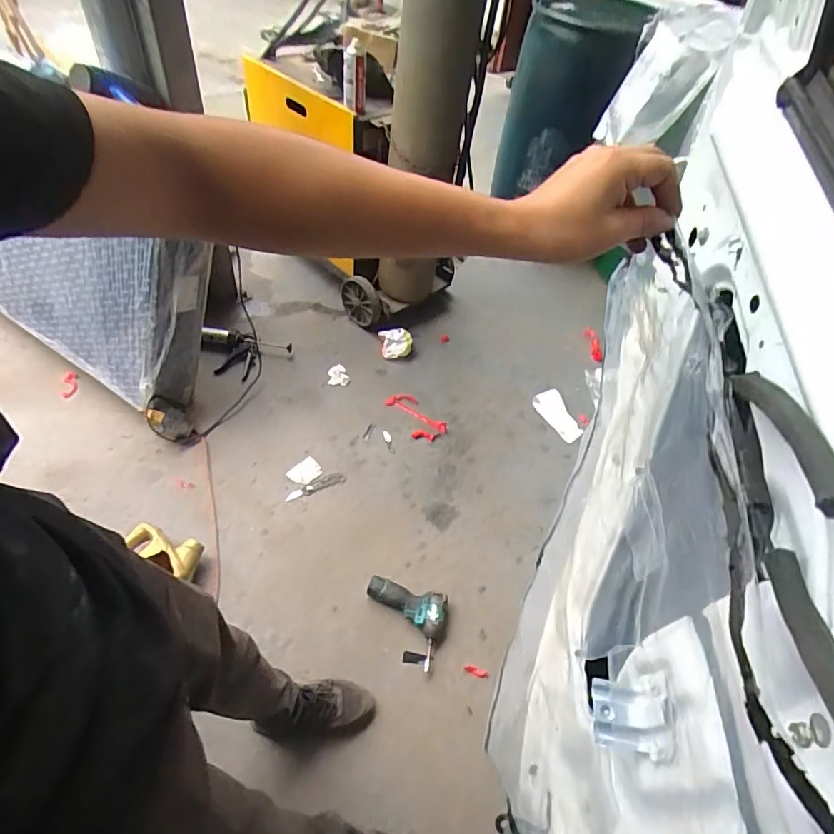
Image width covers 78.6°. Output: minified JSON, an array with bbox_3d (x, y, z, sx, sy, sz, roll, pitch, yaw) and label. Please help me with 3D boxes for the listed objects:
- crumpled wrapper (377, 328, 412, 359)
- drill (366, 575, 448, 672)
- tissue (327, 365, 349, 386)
[{"bbox_3d":[-0.080,-0.281,1.927,0.117,0.061,0.116,-3,51,-11],"label":"crumpled wrapper"},{"bbox_3d":[-0.037,0.510,1.284,0.210,0.057,0.168,17,50,5],"label":"drill"},{"bbox_3d":[-0.274,-0.147,1.783,0.075,0.019,0.092,0,52,-6],"label":"tissue"}]

